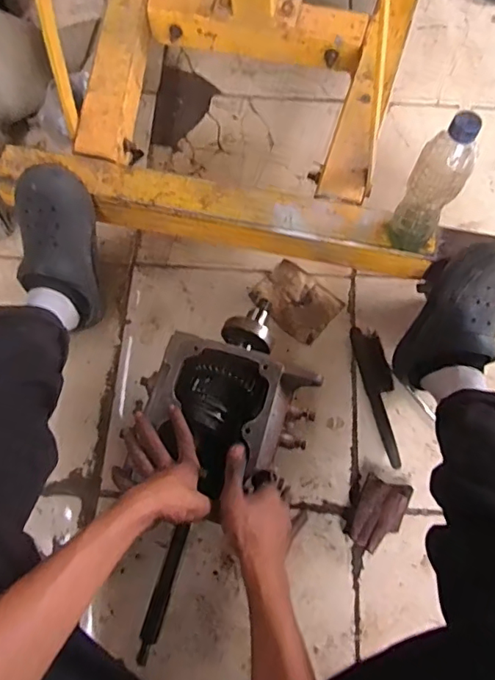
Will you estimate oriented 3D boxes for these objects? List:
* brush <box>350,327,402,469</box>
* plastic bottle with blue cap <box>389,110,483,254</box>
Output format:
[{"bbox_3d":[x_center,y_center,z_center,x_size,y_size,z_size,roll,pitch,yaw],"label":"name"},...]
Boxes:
[{"bbox_3d":[0.220,0.089,0.855,0.045,0.030,0.229,-11,72,-3],"label":"brush"},{"bbox_3d":[0.240,-0.196,0.673,0.065,0.219,0.065,31,73,10],"label":"plastic bottle with blue cap"}]

